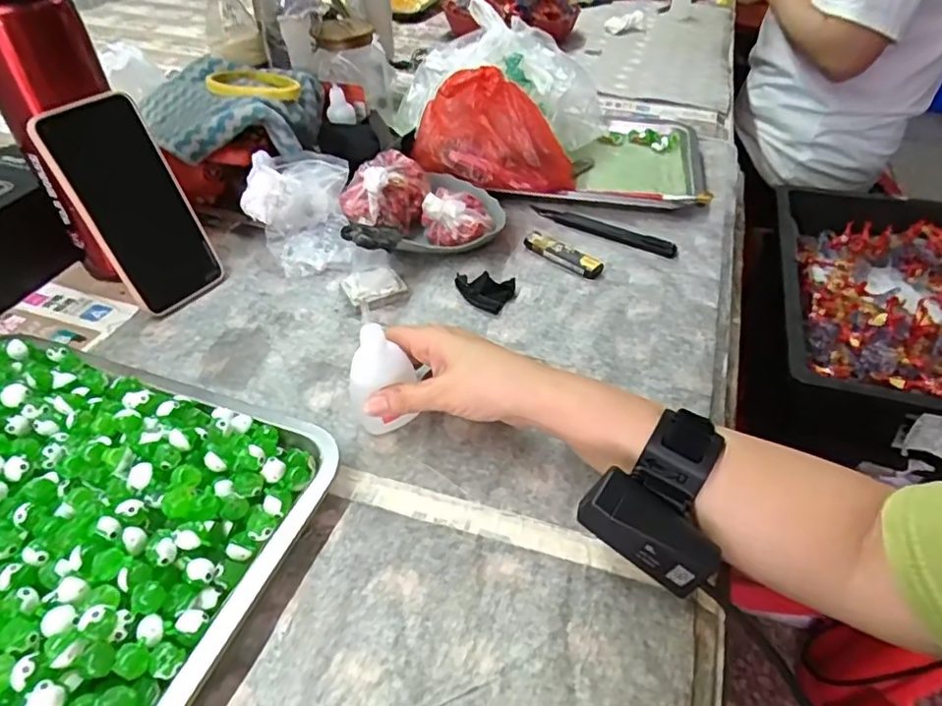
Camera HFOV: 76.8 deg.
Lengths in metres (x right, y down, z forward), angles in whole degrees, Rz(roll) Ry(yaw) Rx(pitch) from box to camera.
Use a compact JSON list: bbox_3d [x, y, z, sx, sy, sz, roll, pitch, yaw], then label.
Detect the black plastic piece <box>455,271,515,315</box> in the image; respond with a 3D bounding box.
[{"bbox_3d":[0.012,-0.053,0.514,0.050,0.011,0.043,3,43,2],"label":"black plastic piece"}]

